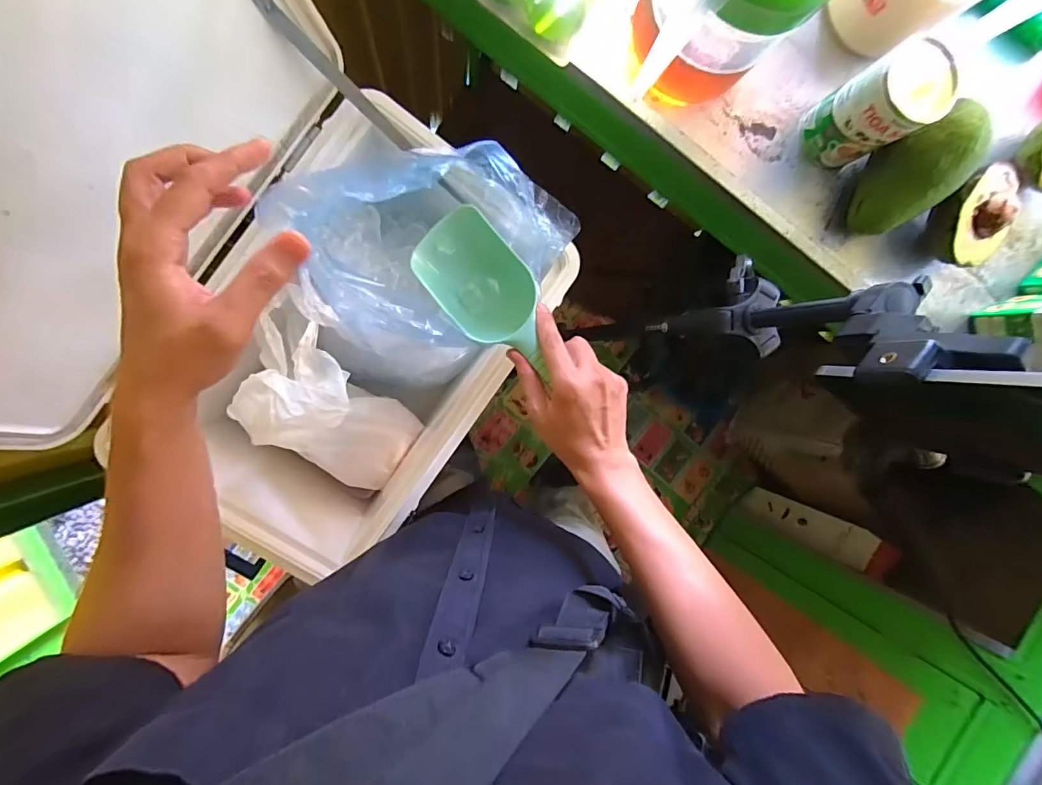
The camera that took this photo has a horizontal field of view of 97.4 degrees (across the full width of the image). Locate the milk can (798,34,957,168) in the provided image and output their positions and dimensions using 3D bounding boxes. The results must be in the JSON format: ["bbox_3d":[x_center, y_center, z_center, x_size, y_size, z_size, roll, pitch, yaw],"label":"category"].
[{"bbox_3d":[0.350,-0.281,0.452,0.085,0.107,0.072,-33,98,-5],"label":"milk can"}]

